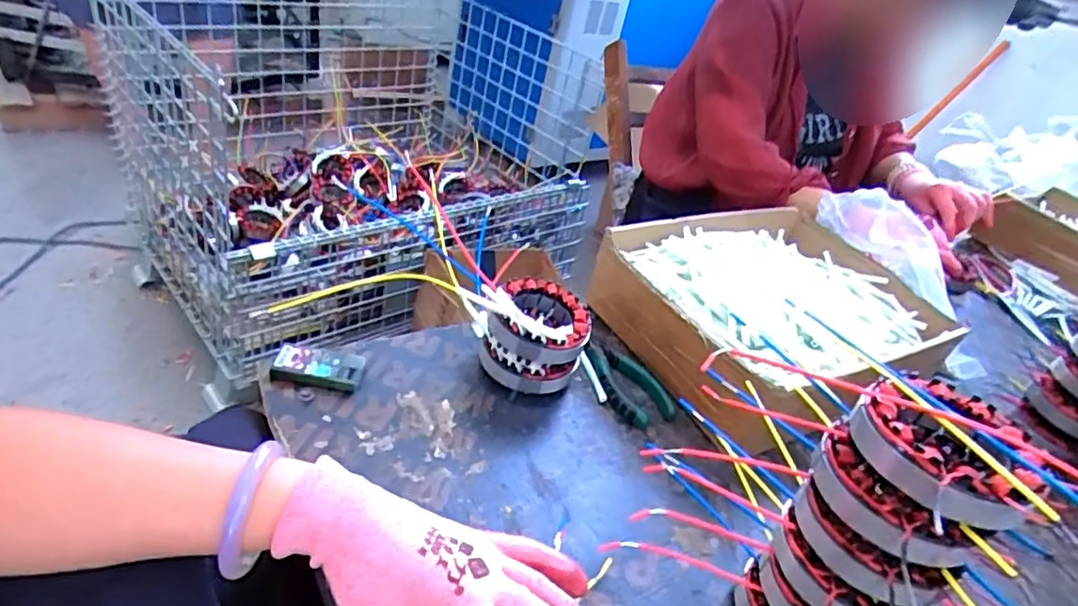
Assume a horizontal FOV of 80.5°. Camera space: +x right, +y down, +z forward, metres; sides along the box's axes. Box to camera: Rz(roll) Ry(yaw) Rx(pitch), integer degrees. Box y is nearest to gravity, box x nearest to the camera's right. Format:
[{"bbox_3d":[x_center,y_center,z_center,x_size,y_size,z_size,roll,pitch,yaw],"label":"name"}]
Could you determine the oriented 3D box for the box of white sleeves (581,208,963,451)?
[{"bbox_3d":[0.248,-0.008,0.648,0.322,0.077,0.230,-15,44,-25],"label":"box of white sleeves"}]

